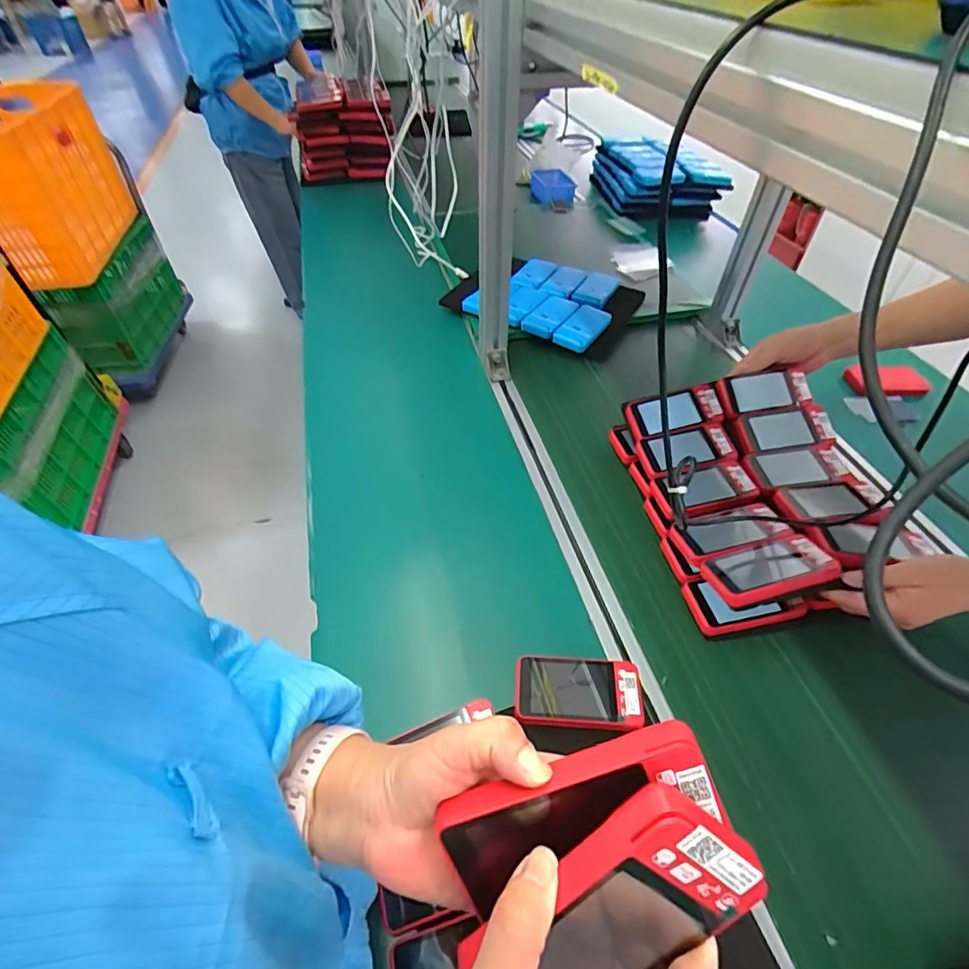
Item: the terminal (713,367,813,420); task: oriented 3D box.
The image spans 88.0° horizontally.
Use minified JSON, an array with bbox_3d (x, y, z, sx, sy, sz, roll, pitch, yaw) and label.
[{"bbox_3d":[0.389,-0.127,0.697,0.126,0.013,0.056,-9,78,3],"label":"terminal"}]

